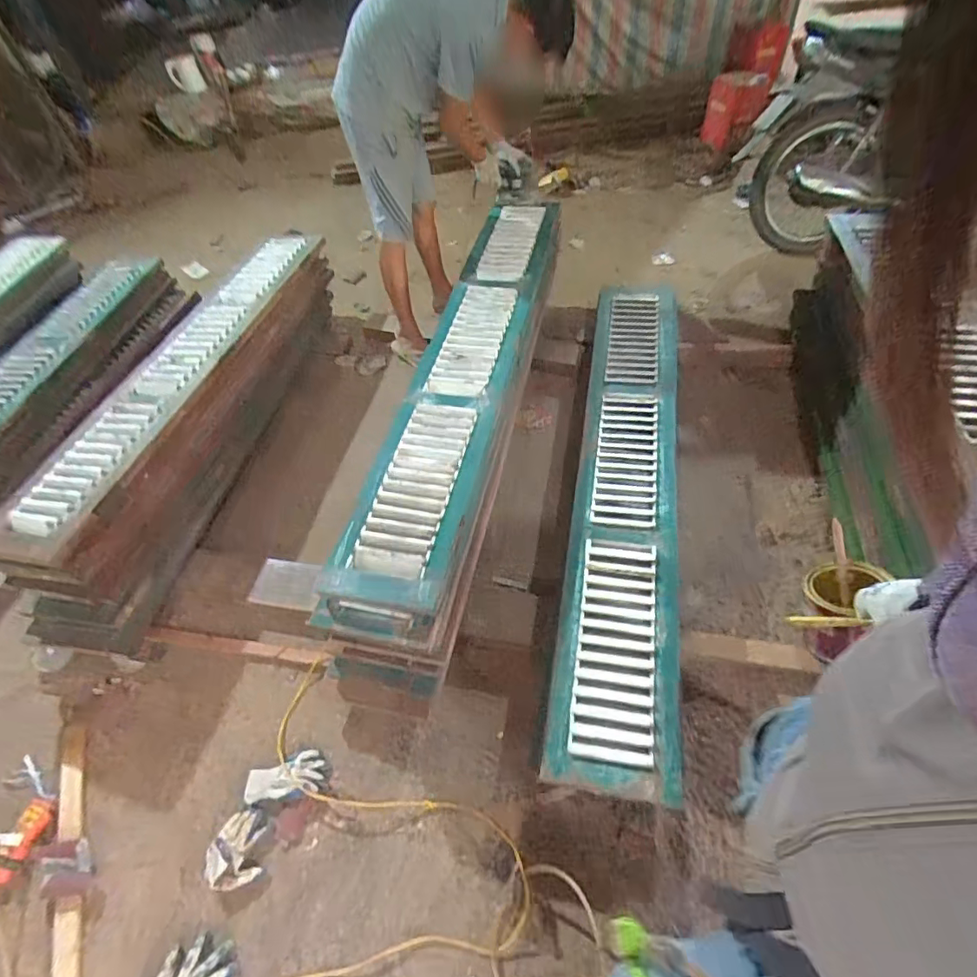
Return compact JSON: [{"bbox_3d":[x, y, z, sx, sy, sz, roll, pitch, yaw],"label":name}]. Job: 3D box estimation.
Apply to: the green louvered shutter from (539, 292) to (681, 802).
[{"bbox_3d":[0.406,-0.030,1.552,0.285,0.084,1.793,8,56,8],"label":"green louvered shutter"}]

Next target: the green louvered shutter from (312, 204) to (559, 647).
[{"bbox_3d":[-0.068,-0.331,1.572,0.279,0.098,1.904,14,63,5],"label":"green louvered shutter"}]

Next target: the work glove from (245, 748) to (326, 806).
[{"bbox_3d":[-0.474,0.672,1.240,0.179,0.032,0.089,-12,51,-7],"label":"work glove"}]

